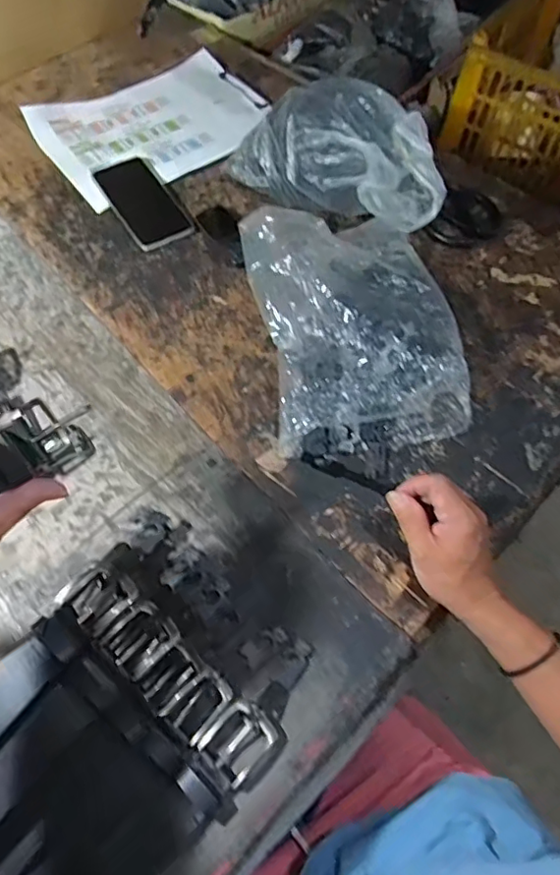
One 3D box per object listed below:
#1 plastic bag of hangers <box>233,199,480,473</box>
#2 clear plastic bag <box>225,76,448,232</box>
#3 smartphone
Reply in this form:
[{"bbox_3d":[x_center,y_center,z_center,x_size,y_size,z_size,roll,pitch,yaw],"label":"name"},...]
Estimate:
[{"bbox_3d":[0.084,-0.134,0.631,0.209,0.067,0.336,-8,62,-8],"label":"plastic bag of hangers"},{"bbox_3d":[0.062,-0.337,0.688,0.298,0.126,0.125,31,62,33],"label":"clear plastic bag"},{"bbox_3d":[-0.183,-0.319,0.751,0.083,0.015,0.161,-30,66,-18],"label":"smartphone"}]

